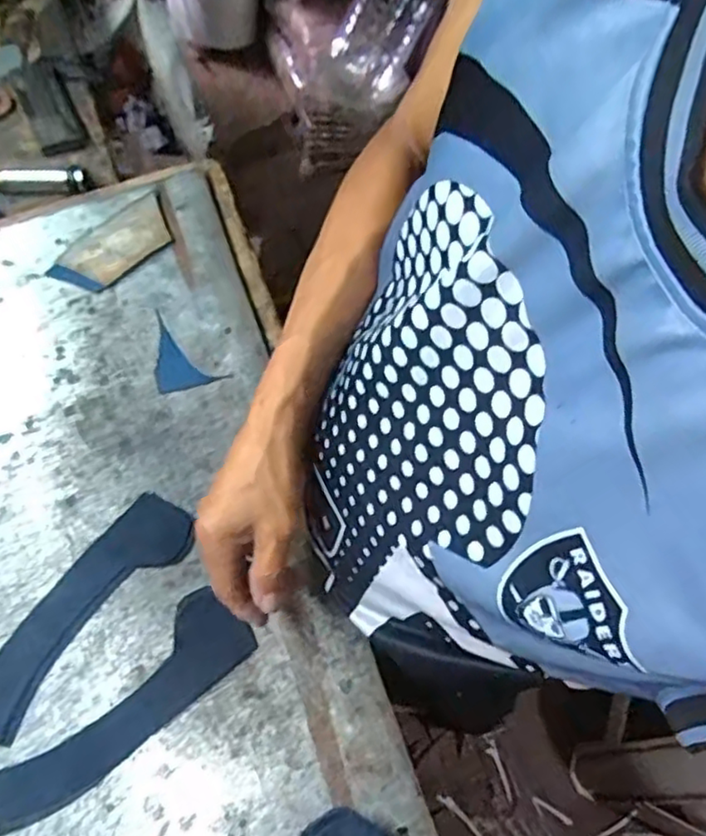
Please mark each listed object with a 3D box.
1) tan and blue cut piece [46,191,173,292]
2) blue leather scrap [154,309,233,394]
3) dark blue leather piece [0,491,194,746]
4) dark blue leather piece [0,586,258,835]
[{"bbox_3d":[-0.242,-0.174,0.648,0.125,0.009,0.066,-34,73,-9],"label":"tan and blue cut piece"},{"bbox_3d":[-0.166,-0.050,0.597,0.092,0.005,0.052,39,73,13],"label":"blue leather scrap"},{"bbox_3d":[-0.212,0.150,0.501,0.060,0.007,0.209,33,69,15],"label":"dark blue leather piece"},{"bbox_3d":[-0.173,0.213,0.474,0.205,0.006,0.063,-37,69,-16],"label":"dark blue leather piece"}]

